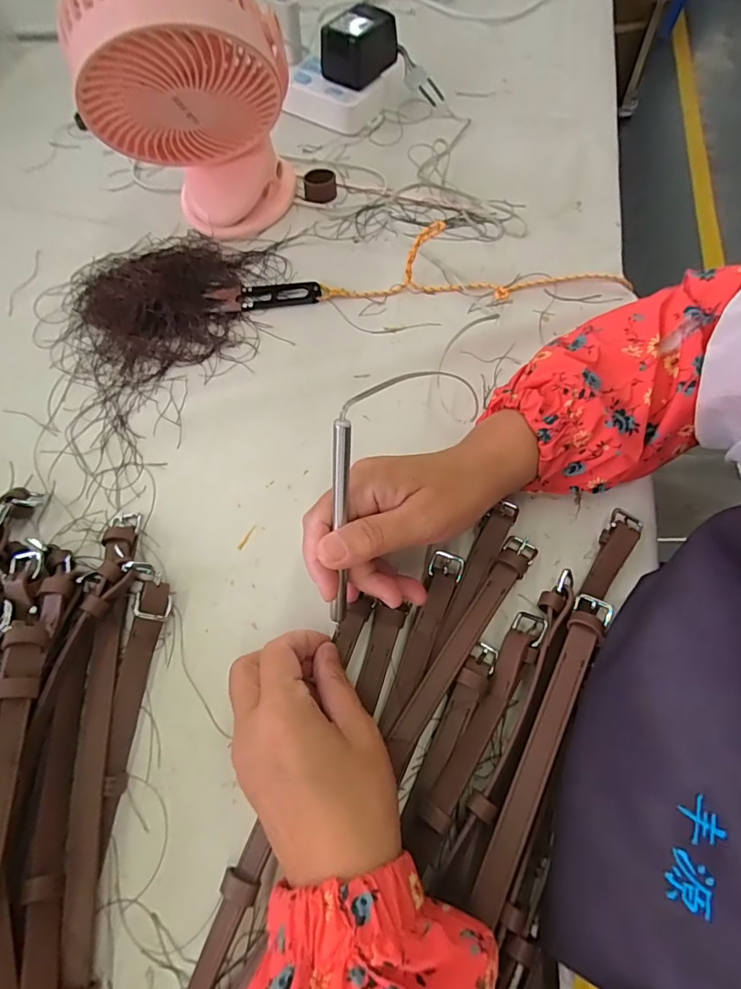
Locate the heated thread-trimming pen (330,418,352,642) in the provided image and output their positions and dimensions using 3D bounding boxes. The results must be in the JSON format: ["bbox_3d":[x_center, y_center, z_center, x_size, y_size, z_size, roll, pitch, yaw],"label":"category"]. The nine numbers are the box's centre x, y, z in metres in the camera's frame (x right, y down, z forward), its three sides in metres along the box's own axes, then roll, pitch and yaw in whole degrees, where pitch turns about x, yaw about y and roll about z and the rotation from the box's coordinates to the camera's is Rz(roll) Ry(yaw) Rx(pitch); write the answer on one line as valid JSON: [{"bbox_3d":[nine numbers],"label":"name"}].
[{"bbox_3d":[-0.017,0.027,0.263,0.009,0.140,0.005,4,26,1],"label":"heated thread-trimming pen"}]

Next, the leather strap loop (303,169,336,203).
[{"bbox_3d":[-0.048,-0.292,0.448,0.030,0.021,0.022,-3,68,-2],"label":"leather strap loop"}]

